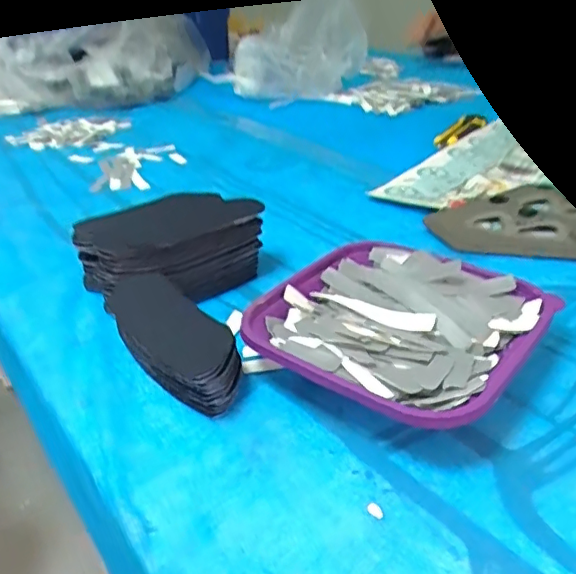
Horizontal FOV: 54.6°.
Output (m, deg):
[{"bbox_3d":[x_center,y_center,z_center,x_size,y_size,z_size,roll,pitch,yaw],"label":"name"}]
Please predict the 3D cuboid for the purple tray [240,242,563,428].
[{"bbox_3d":[0.080,0.034,0.417,0.187,0.042,0.180,23,39,36],"label":"purple tray"}]

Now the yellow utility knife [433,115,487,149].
[{"bbox_3d":[0.278,-0.252,0.901,0.035,0.015,0.176,19,37,31],"label":"yellow utility knife"}]

